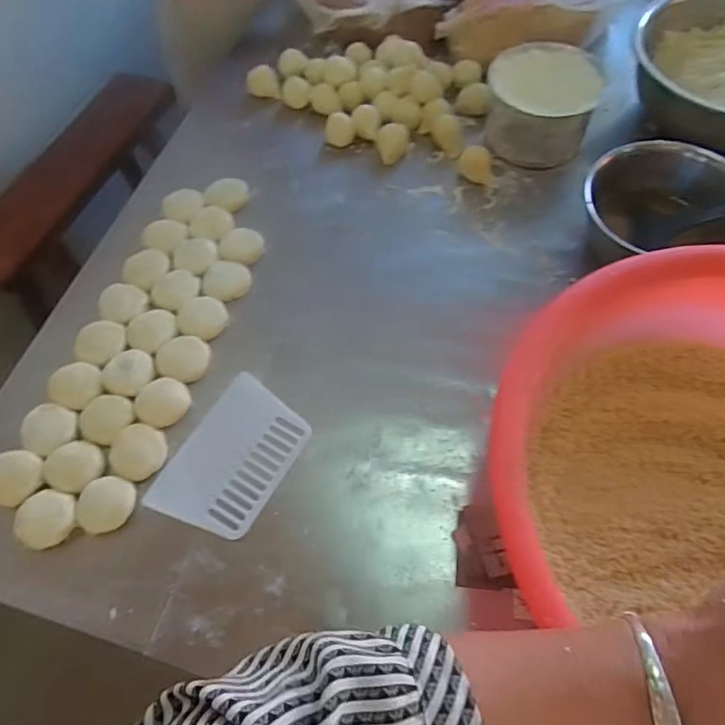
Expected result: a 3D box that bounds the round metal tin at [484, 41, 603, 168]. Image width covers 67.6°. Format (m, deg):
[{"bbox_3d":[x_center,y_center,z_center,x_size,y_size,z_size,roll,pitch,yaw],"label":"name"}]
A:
[{"bbox_3d":[0.244,-0.359,0.748,0.151,0.084,0.144,8,62,5],"label":"round metal tin"}]

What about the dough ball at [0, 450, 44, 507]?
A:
[{"bbox_3d":[-0.359,0.116,0.555,0.054,0.021,0.054,0,61,1],"label":"dough ball"}]

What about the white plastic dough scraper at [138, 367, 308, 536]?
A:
[{"bbox_3d":[-0.134,0.100,0.570,0.110,0.006,0.161,28,65,15],"label":"white plastic dough scraper"}]

